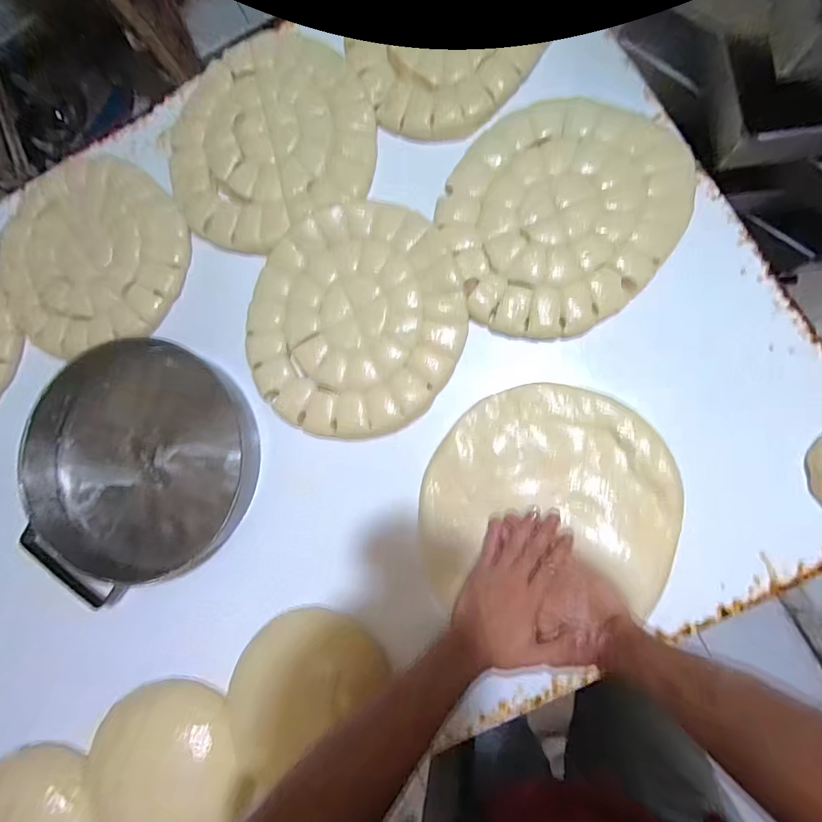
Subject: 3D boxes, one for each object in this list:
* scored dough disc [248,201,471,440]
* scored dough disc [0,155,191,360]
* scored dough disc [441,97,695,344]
[{"bbox_3d":[-0.075,-0.121,0.570,0.280,0.013,0.300,0,87,9],"label":"scored dough disc"},{"bbox_3d":[-0.471,-0.230,0.633,0.289,0.033,0.298,-22,82,4],"label":"scored dough disc"},{"bbox_3d":[0.187,-0.254,0.548,0.271,0.026,0.315,45,90,9],"label":"scored dough disc"}]

